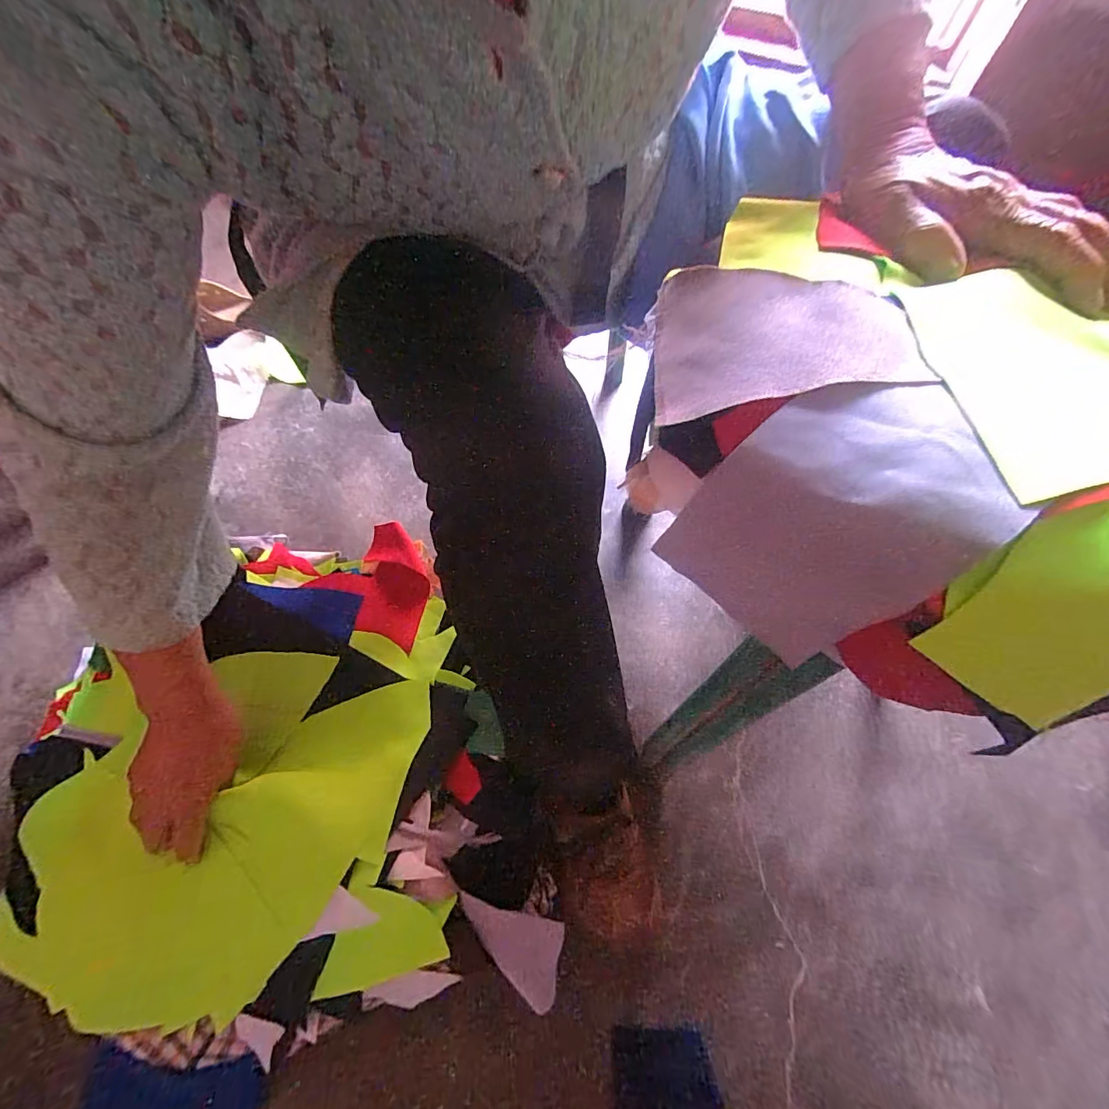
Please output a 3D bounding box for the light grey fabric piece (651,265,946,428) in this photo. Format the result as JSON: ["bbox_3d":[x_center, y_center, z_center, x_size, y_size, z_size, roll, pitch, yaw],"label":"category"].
[{"bbox_3d":[0.109,-0.118,0.248,0.115,0.017,0.113,-9,58,20],"label":"light grey fabric piece"}]

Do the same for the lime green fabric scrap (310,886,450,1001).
[{"bbox_3d":[-0.143,0.306,0.391,0.098,0.015,0.064,-10,62,-9],"label":"lime green fabric scrap"}]

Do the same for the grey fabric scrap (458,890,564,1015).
[{"bbox_3d":[-0.034,0.324,0.411,0.106,0.010,0.053,42,67,2],"label":"grey fabric scrap"}]

